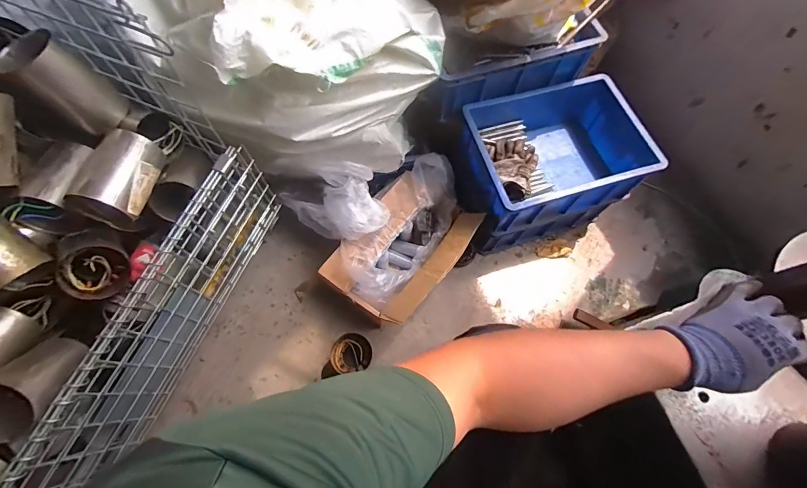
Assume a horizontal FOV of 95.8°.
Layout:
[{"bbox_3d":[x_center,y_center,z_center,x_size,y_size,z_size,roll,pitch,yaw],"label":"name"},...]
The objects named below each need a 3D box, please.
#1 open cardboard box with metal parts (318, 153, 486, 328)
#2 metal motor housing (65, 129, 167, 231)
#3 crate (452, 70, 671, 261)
[{"bbox_3d":[0.014,0.001,0.939,0.247,0.179,0.408,36,71,12],"label":"open cardboard box with metal parts"},{"bbox_3d":[-0.462,-0.111,0.601,0.079,0.081,0.152,9,68,1],"label":"metal motor housing"},{"bbox_3d":[0.353,-0.212,0.984,0.404,0.288,0.343,-13,69,-7],"label":"crate"}]

